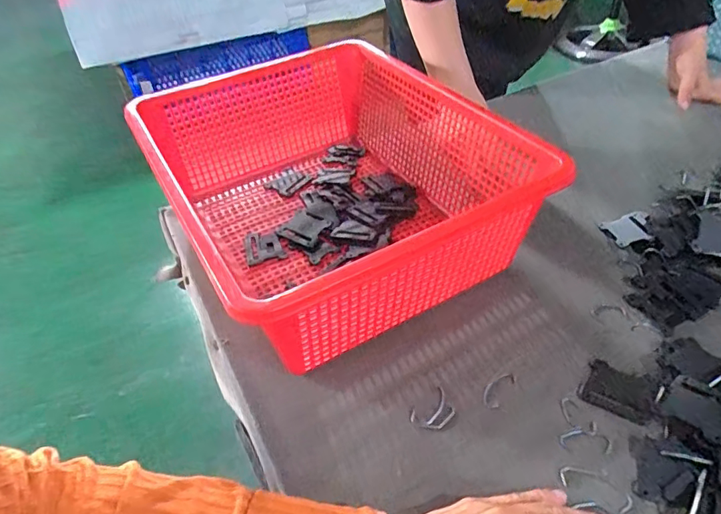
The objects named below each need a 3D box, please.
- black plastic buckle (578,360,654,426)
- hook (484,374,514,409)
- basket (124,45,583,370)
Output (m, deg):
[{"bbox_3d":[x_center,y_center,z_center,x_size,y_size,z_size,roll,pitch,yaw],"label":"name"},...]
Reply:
[{"bbox_3d":[0.202,0.105,0.388,0.050,0.005,0.039,26,51,28],"label":"black plastic buckle"},{"bbox_3d":[0.109,0.105,0.395,0.015,0.004,0.038,28,51,30],"label":"hook"},{"bbox_3d":[-0.034,-0.078,0.515,0.305,0.128,0.381,-25,47,-21],"label":"basket"}]

